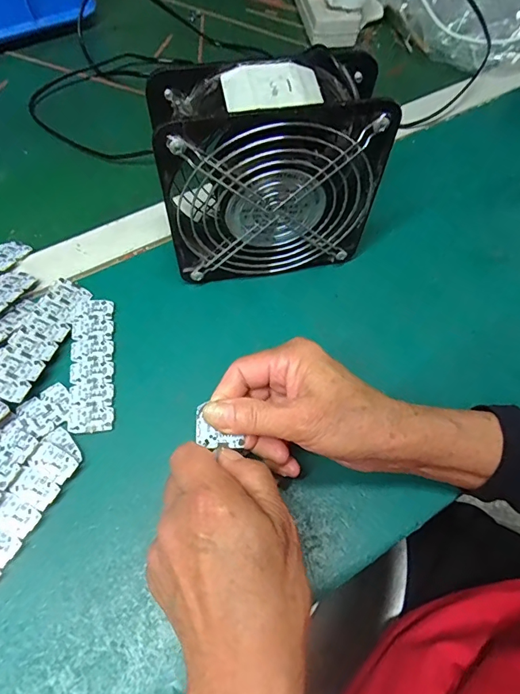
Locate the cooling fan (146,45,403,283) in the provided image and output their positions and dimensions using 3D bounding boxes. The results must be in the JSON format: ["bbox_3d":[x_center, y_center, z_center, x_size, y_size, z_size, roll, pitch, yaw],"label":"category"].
[{"bbox_3d":[0.006,-0.116,0.317,0.146,0.150,0.058,-11,63,-7],"label":"cooling fan"}]

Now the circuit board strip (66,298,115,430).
[{"bbox_3d":[-0.124,0.010,0.325,0.030,0.005,0.104,-6,62,-5],"label":"circuit board strip"}]

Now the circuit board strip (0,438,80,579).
[{"bbox_3d":[-0.153,0.112,0.268,0.026,0.014,0.107,24,64,11],"label":"circuit board strip"}]

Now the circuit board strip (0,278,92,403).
[{"bbox_3d":[-0.162,-0.009,0.322,0.030,0.004,0.105,27,52,-14],"label":"circuit board strip"}]

